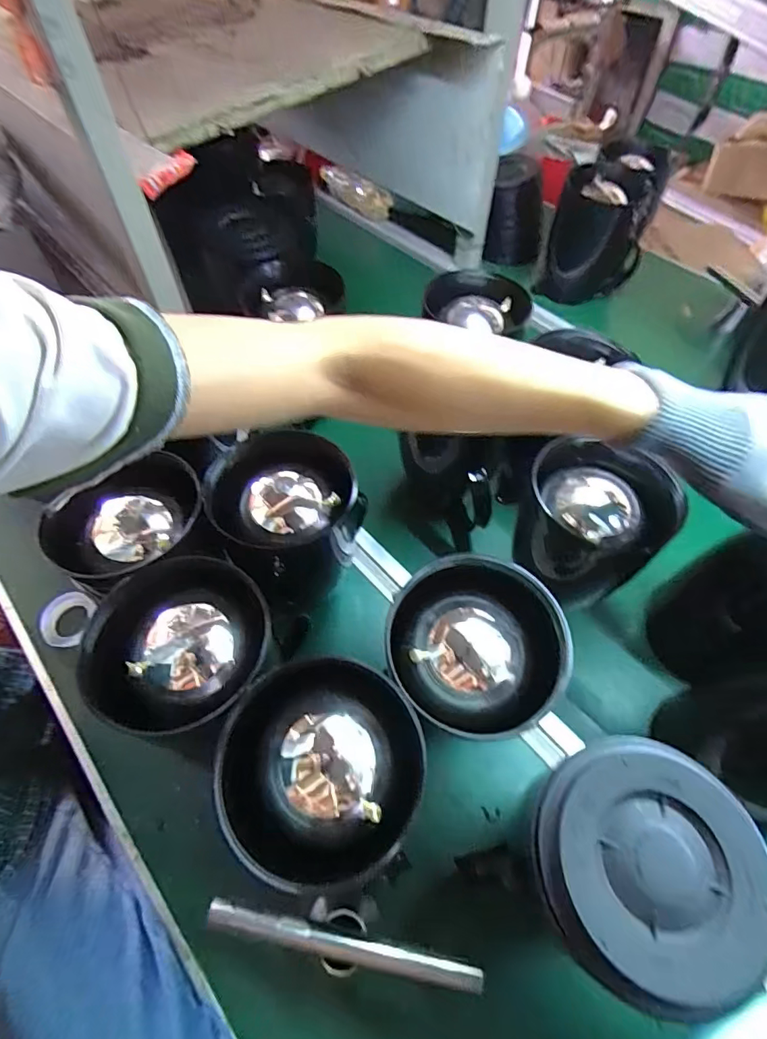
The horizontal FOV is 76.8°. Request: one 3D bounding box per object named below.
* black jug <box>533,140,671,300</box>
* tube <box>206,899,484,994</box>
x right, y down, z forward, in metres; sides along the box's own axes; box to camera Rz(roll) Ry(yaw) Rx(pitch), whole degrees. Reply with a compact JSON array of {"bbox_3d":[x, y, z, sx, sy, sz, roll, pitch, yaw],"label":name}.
[{"bbox_3d":[0.377,-0.496,0.830,0.149,0.181,0.191,25,60,15],"label":"black jug"},{"bbox_3d":[-0.030,0.307,0.348,0.197,0.008,0.016,10,57,5],"label":"tube"}]

